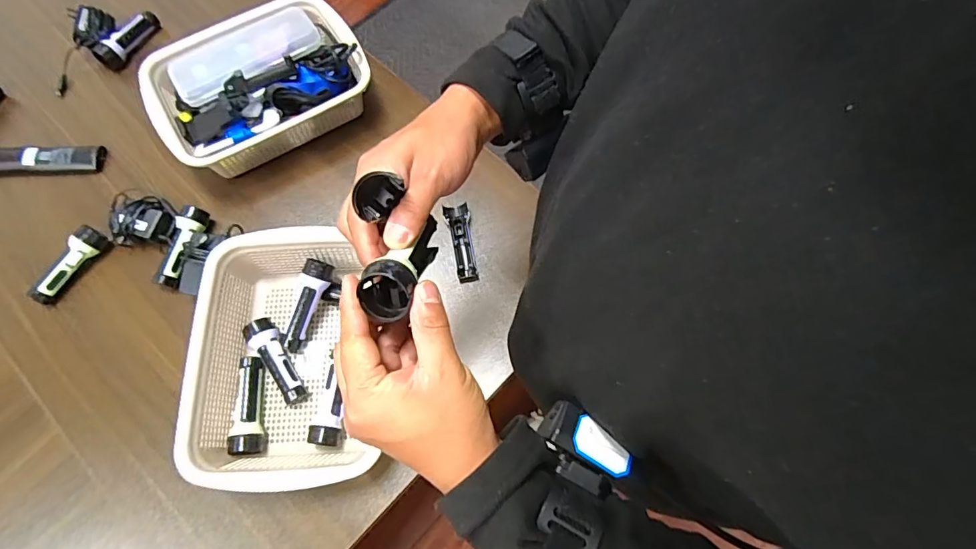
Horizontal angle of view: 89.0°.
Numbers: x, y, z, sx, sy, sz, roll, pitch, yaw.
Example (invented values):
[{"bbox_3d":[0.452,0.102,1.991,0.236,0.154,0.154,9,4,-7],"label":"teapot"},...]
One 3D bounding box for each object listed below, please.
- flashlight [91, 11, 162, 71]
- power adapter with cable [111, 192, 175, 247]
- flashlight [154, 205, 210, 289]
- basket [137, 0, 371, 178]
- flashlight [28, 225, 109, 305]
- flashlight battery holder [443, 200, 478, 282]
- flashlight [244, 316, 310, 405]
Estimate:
[{"bbox_3d":[-0.534,-0.348,0.734,0.032,0.036,0.101,27,71,11],"label":"flashlight"},{"bbox_3d":[-0.428,-0.066,0.619,0.079,0.028,0.059,1,69,1],"label":"power adapter with cable"},{"bbox_3d":[-0.375,-0.033,0.607,0.039,0.034,0.099,8,69,4],"label":"flashlight"},{"bbox_3d":[-0.299,-0.247,0.667,0.268,0.081,0.203,-32,72,-11],"label":"basket"},{"bbox_3d":[-0.511,-0.012,0.603,0.031,0.028,0.101,34,73,13],"label":"flashlight"},{"bbox_3d":[-0.033,-0.039,0.627,0.030,0.013,0.103,-10,69,-4],"label":"flashlight battery holder"},{"bbox_3d":[-0.236,0.095,0.560,0.033,0.029,0.102,-37,73,-13],"label":"flashlight"}]

